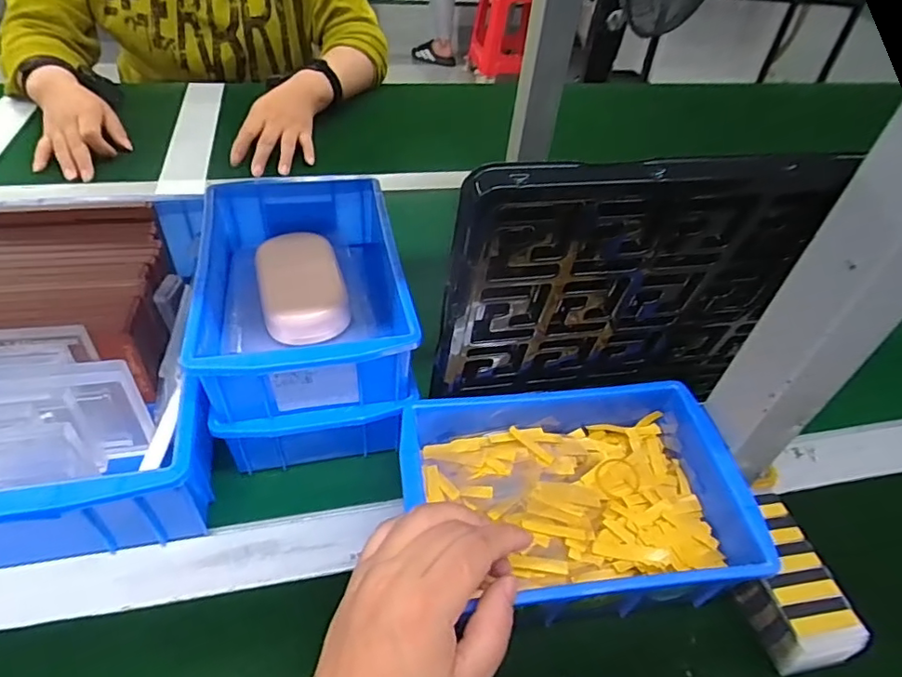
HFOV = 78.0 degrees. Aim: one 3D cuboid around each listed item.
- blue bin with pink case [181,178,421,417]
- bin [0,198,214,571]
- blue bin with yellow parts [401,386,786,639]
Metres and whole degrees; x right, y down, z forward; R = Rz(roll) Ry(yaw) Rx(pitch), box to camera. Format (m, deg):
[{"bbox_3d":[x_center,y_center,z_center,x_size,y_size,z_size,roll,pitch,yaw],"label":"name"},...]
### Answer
[{"bbox_3d":[-0.102,-0.039,0.391,0.125,0.055,0.189,-6,46,-13],"label":"blue bin with pink case"},{"bbox_3d":[-0.266,0.015,0.389,0.198,0.080,0.276,-5,46,-12],"label":"bin"},{"bbox_3d":[0.069,0.098,0.351,0.194,0.065,0.140,-3,45,-10],"label":"blue bin with yellow parts"}]

